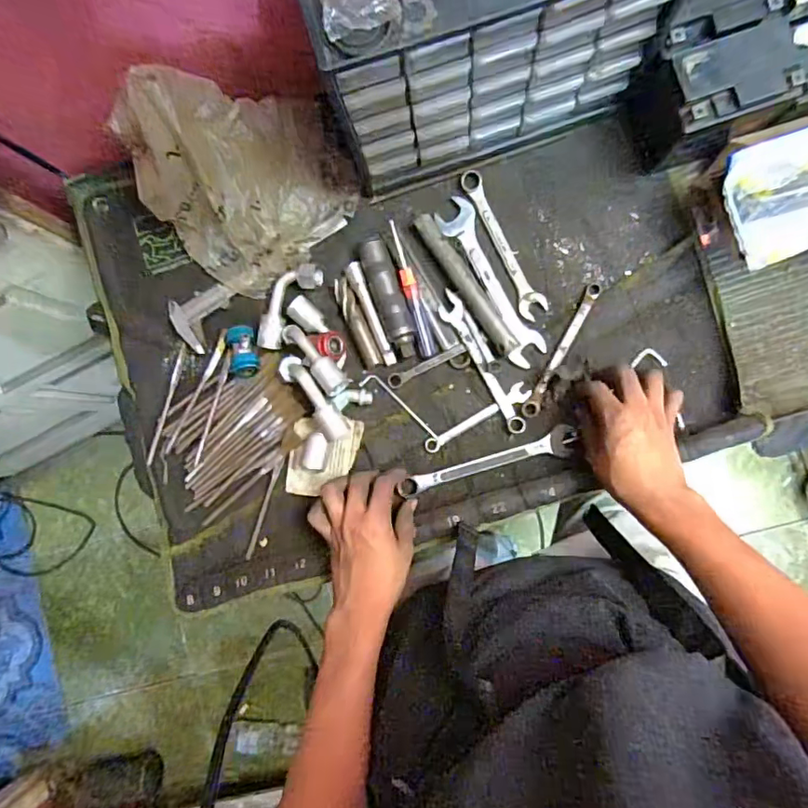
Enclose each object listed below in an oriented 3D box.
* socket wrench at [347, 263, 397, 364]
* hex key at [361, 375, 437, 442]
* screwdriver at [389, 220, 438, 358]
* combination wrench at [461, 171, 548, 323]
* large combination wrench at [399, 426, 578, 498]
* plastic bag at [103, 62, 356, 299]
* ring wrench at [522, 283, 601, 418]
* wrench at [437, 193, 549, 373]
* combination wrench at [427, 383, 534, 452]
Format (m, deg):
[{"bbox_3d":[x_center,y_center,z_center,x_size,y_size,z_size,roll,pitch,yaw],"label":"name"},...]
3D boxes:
[{"bbox_3d":[-0.037,-0.098,0.583,0.017,0.010,0.118,-21,86,3],"label":"socket wrench"},{"bbox_3d":[-0.002,0.002,0.592,0.106,0.009,0.018,36,90,5],"label":"hex key"},{"bbox_3d":[0.009,-0.124,0.582,0.018,0.018,0.149,-16,86,3],"label":"screwdriver"},{"bbox_3d":[0.112,-0.175,0.590,0.030,0.010,0.173,-24,85,3],"label":"combination wrench"},{"bbox_3d":[0.093,0.065,0.573,0.191,0.014,0.031,-17,86,4],"label":"large combination wrench"},{"bbox_3d":[-0.166,-0.238,0.546,0.202,0.136,0.175,-39,85,2],"label":"plastic bag"},{"bbox_3d":[0.172,-0.058,0.576,0.016,0.009,0.160,28,89,5],"label":"ring wrench"},{"bbox_3d":[0.095,-0.135,0.588,0.041,0.011,0.200,-27,85,3],"label":"wrench"},{"bbox_3d":[0.080,0.015,0.584,0.128,0.007,0.021,-30,85,2],"label":"combination wrench"}]

